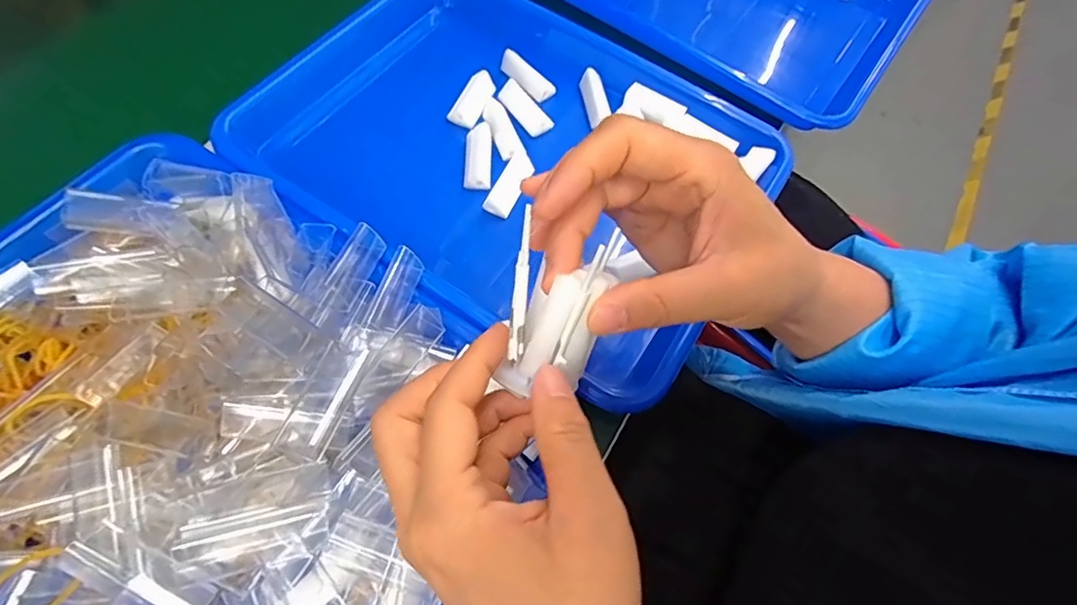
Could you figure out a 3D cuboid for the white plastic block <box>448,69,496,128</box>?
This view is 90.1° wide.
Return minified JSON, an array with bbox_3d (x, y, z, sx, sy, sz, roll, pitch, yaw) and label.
[{"bbox_3d":[-0.047,-0.151,0.397,0.022,0.010,0.046,26,65,7],"label":"white plastic block"}]

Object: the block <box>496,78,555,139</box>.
[{"bbox_3d":[-0.011,-0.144,0.398,0.021,0.007,0.051,-36,73,-20],"label":"block"}]

